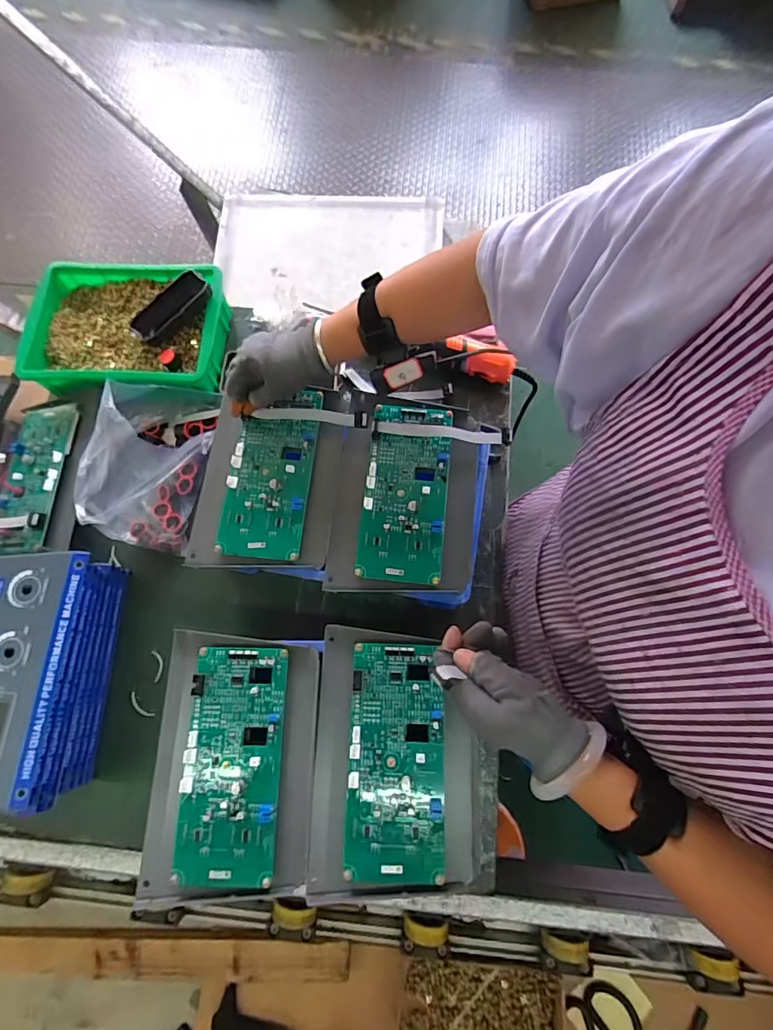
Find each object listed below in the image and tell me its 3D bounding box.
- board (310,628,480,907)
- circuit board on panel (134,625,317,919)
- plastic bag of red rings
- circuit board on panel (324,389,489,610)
[{"bbox_3d":[0.008,0.223,0.432,0.145,0.017,0.220,2,73,0],"label":"board"},{"bbox_3d":[-0.145,0.230,0.440,0.151,0.029,0.222,2,73,0],"label":"circuit board on panel"},{"bbox_3d":[-0.297,-0.073,0.575,0.131,0.089,0.208,10,73,2],"label":"plastic bag of red rings"},{"bbox_3d":[0.025,-0.022,0.507,0.160,0.033,0.219,8,73,2],"label":"circuit board on panel"}]

